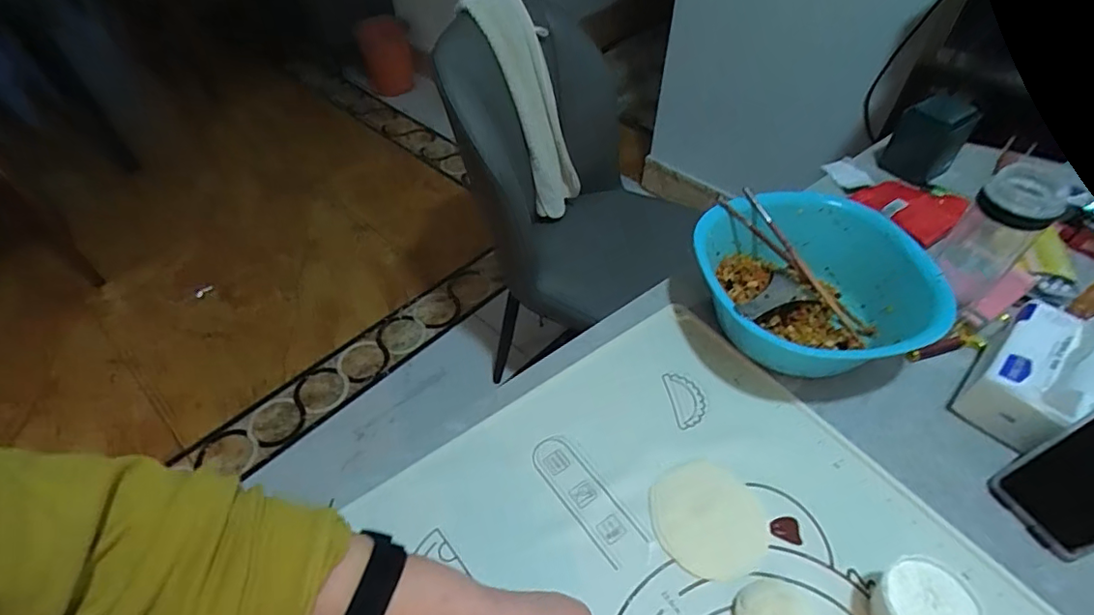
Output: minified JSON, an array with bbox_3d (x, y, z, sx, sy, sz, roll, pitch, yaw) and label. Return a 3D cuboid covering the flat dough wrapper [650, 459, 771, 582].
[{"bbox_3d":[0.147,0.191,0.497,0.096,0.005,0.100,-1,51,1],"label":"flat dough wrapper"}]

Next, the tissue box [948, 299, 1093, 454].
[{"bbox_3d":[0.492,0.061,0.541,0.138,0.122,0.095,-32,56,-25],"label":"tissue box"}]

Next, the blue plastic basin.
[{"bbox_3d":[0.289,-0.020,0.620,0.220,0.095,0.238,0,49,0],"label":"blue plastic basin"}]

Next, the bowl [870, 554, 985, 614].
[{"bbox_3d":[0.289,0.237,0.426,0.068,0.050,0.062,0,49,0],"label":"bowl"}]

